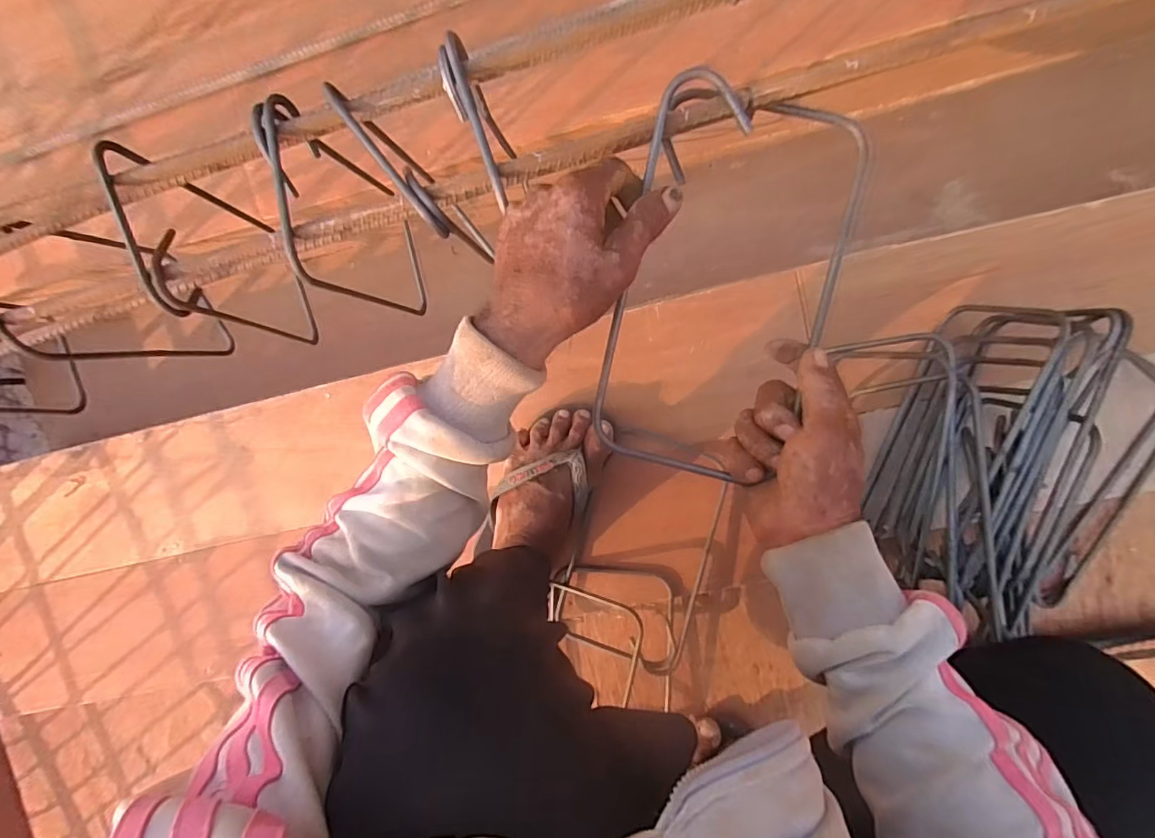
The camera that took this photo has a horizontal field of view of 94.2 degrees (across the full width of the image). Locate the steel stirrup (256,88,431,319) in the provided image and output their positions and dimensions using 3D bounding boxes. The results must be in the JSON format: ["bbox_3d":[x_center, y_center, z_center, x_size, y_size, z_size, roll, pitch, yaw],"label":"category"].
[{"bbox_3d":[-0.200,-0.175,0.494,0.015,0.244,0.139,-6,97,6],"label":"steel stirrup"}]

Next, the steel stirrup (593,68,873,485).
[{"bbox_3d":[0.101,-0.087,0.362,0.143,0.033,0.252,13,98,3],"label":"steel stirrup"}]

